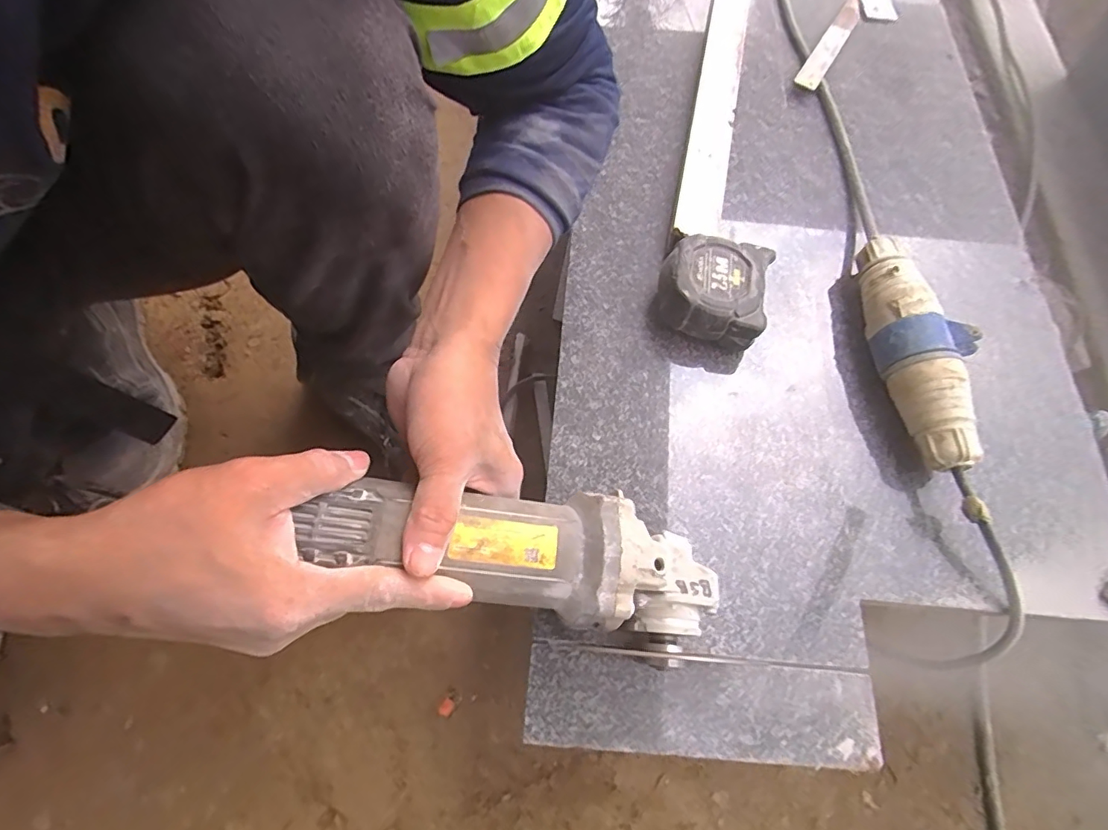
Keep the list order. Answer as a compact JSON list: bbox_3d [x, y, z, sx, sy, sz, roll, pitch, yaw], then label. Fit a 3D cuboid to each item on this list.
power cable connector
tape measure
[{"bbox_3d":[0.288,-0.056,0.398,0.061,0.047,0.204,-4,66,-4],"label":"power cable connector"},{"bbox_3d":[0.125,-0.099,0.402,0.084,0.047,0.087,11,66,3],"label":"tape measure"}]

